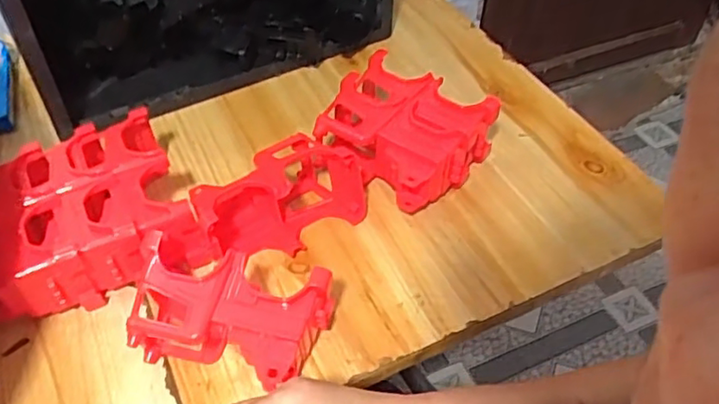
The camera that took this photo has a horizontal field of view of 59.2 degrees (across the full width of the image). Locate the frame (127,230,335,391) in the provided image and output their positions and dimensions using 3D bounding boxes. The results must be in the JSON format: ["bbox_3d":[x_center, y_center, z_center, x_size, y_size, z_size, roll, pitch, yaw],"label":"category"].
[{"bbox_3d":[-0.101,0.094,0.493,0.137,0.081,0.075,11,46,9],"label":"frame"}]

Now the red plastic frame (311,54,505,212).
[{"bbox_3d":[0.045,-0.068,0.651,0.145,0.077,0.130,26,50,22],"label":"red plastic frame"}]

